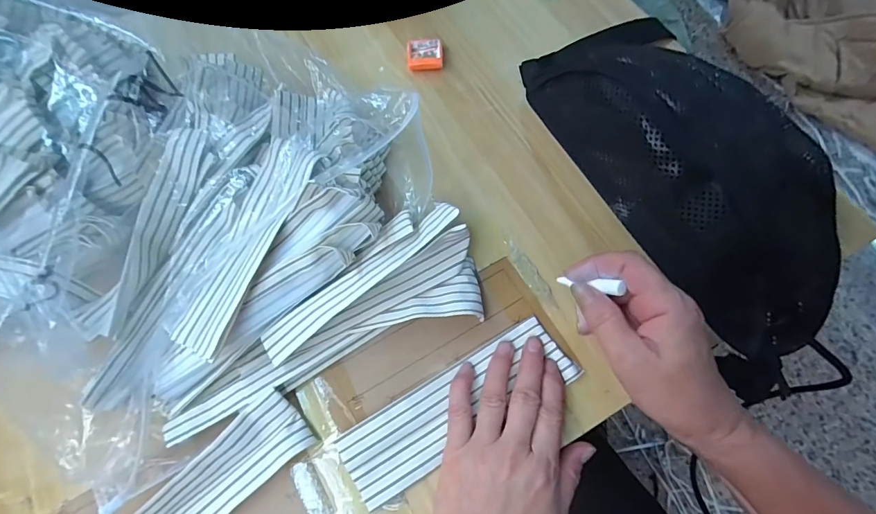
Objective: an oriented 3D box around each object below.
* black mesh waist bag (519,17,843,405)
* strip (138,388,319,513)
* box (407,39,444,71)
[{"bbox_3d":[0.207,-0.075,0.336,0.149,0.079,0.329,-25,71,-8],"label":"black mesh waist bag"},{"bbox_3d":[-0.163,0.163,0.293,0.164,0.011,0.045,-39,99,-12],"label":"strip"},{"bbox_3d":[-0.012,-0.198,0.426,0.034,0.013,0.030,-2,70,1],"label":"box"}]

